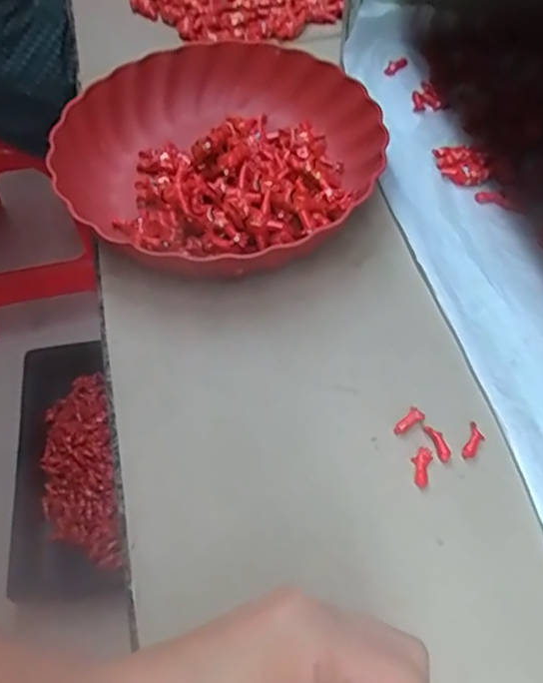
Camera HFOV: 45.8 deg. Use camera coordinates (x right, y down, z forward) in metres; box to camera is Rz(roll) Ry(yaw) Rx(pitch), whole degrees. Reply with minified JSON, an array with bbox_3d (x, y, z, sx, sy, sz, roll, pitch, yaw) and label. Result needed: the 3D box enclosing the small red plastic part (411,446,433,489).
[{"bbox_3d":[0.087,0.072,0.373,0.011,0.004,0.024,15,58,12],"label":"small red plastic part"}]

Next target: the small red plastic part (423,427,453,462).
[{"bbox_3d":[0.099,0.060,0.380,0.008,0.004,0.022,-19,58,-10],"label":"small red plastic part"}]

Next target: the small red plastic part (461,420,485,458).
[{"bbox_3d":[0.121,0.060,0.382,0.010,0.005,0.022,20,59,15],"label":"small red plastic part"}]

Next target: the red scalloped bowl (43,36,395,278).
[{"bbox_3d":[-0.039,-0.146,0.488,0.234,0.050,0.229,7,57,7],"label":"red scalloped bowl"}]

